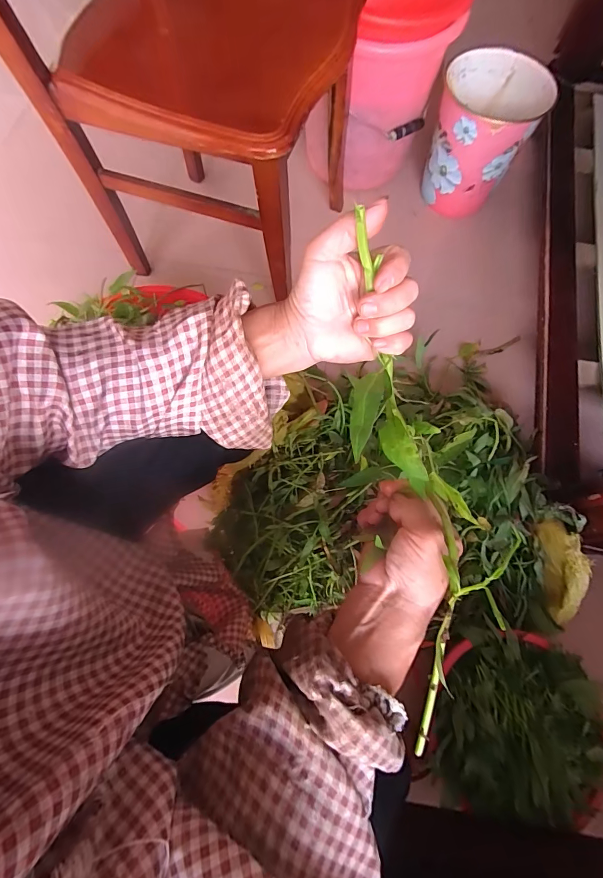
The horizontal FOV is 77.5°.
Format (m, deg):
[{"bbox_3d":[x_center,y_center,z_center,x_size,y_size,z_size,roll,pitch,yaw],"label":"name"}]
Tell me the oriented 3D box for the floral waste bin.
[{"bbox_3d":[0.413,-0.704,0.885,0.209,0.224,0.226,22,73,5],"label":"floral waste bin"}]

